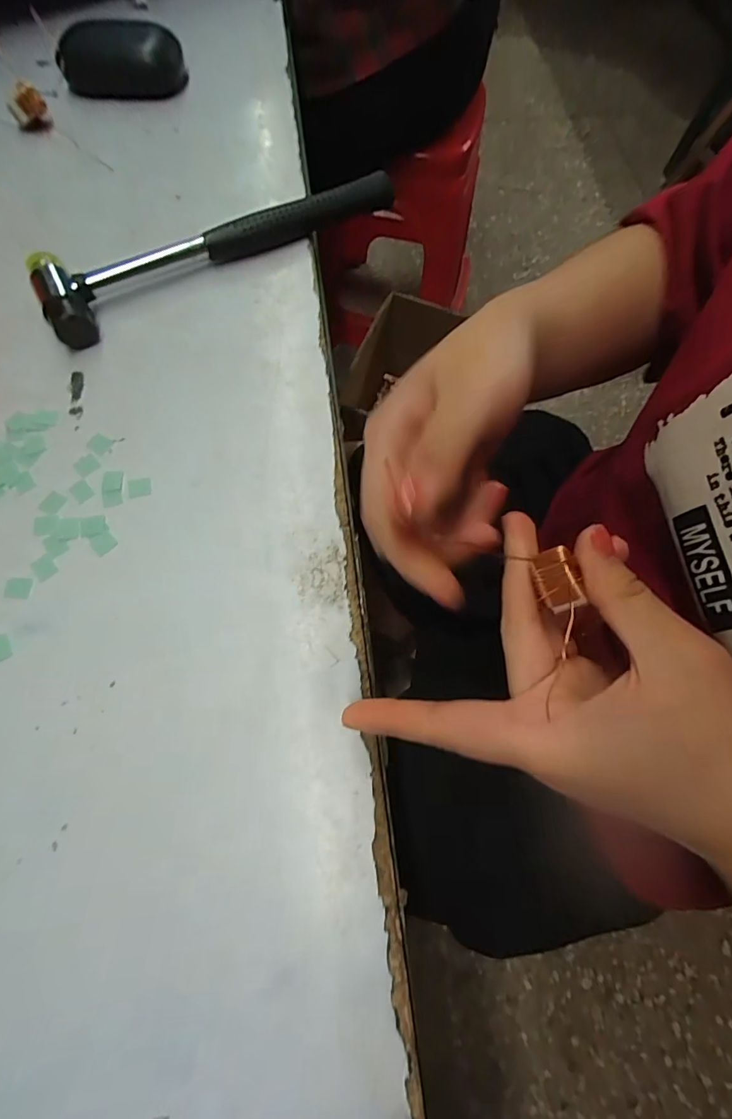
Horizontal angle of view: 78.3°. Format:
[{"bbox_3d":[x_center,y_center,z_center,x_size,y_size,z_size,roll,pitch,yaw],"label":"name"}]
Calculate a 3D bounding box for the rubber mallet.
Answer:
[{"bbox_3d":[-0.090,-0.206,0.290,0.235,0.023,0.055,-29,74,-11],"label":"rubber mallet"}]

